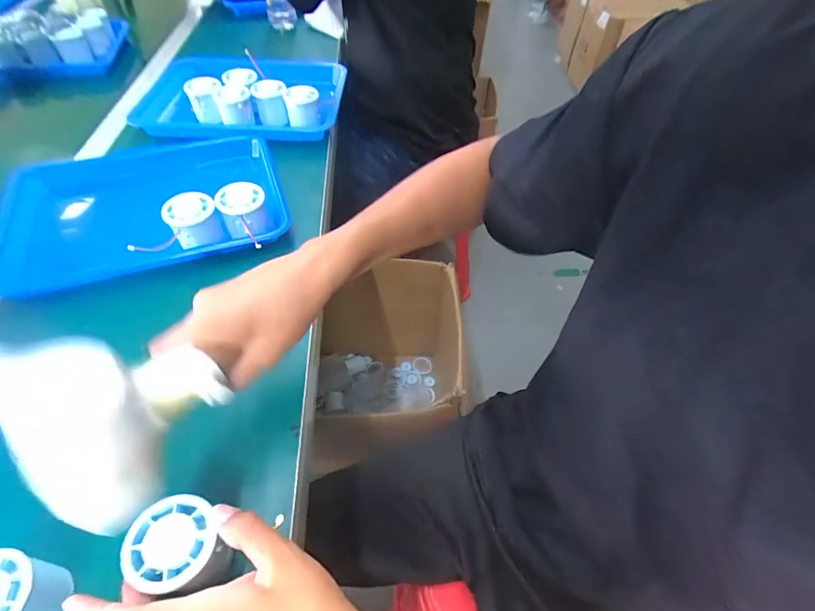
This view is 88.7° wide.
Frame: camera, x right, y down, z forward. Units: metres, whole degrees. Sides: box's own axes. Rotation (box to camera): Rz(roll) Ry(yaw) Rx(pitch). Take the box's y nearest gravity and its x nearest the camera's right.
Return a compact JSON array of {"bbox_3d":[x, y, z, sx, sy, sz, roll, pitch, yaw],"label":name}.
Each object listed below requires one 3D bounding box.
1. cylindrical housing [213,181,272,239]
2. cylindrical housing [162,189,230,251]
[{"bbox_3d":[-0.200,-0.115,0.511,0.055,0.044,0.055,-12,52,-11],"label":"cylindrical housing"},{"bbox_3d":[-0.256,-0.102,0.498,0.057,0.046,0.052,-24,55,-20],"label":"cylindrical housing"}]

